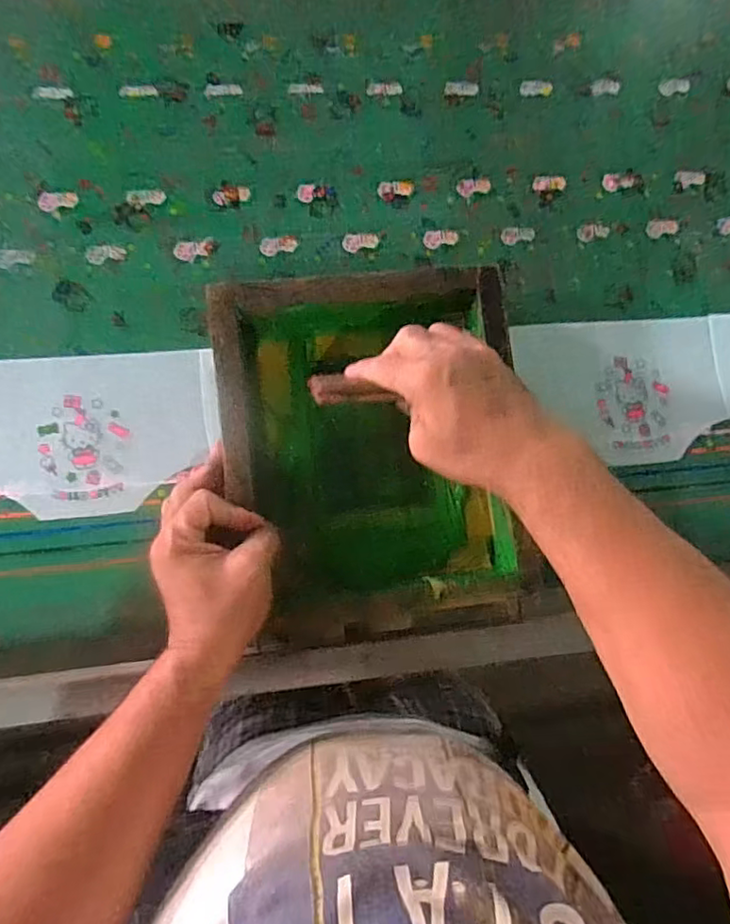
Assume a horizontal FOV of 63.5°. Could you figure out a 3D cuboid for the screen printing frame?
[{"bbox_3d":[0.007,-0.004,0.512,0.240,0.069,0.305,-7,83,-7],"label":"screen printing frame"}]

